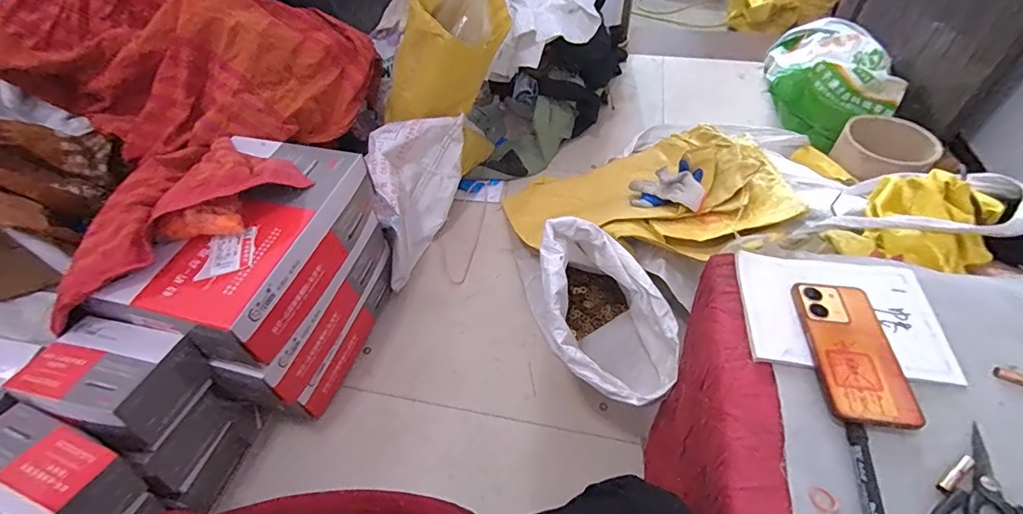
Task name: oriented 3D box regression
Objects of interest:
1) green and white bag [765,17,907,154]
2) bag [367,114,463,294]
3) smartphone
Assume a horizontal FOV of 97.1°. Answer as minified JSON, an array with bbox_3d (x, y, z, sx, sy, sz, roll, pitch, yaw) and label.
[{"bbox_3d":[0.998,-0.563,1.433,0.341,0.238,0.426,18,53,17],"label":"green and white bag"},{"bbox_3d":[-0.259,-0.158,1.143,0.140,0.293,0.376,19,53,18],"label":"bag"},{"bbox_3d":[0.360,0.097,0.479,0.077,0.006,0.165,3,49,9],"label":"smartphone"}]

